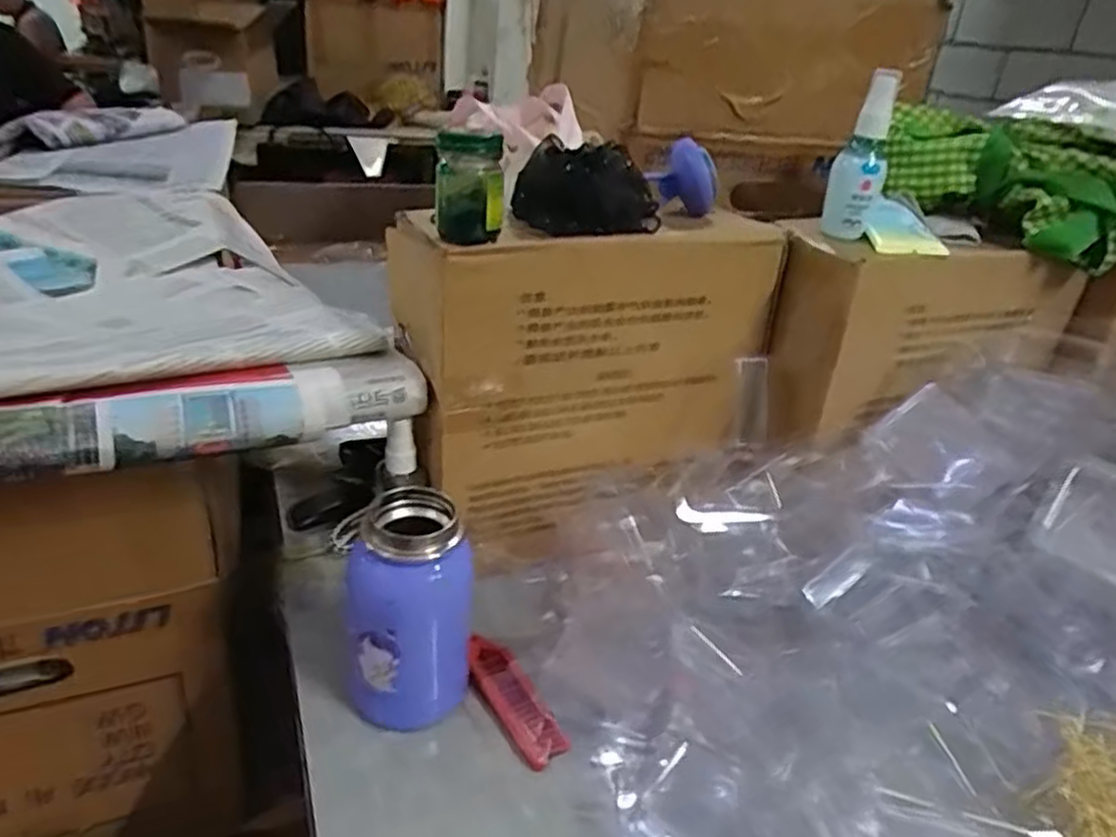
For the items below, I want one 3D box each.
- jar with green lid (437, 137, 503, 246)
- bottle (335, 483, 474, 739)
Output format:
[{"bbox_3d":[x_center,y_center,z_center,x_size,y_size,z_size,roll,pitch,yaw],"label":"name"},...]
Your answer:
[{"bbox_3d":[-0.056,-0.145,0.482,0.041,0.061,0.031,0,30,-7],"label":"jar with green lid"},{"bbox_3d":[-0.090,0.122,0.468,0.075,0.142,0.062,0,29,-13],"label":"bottle"}]

